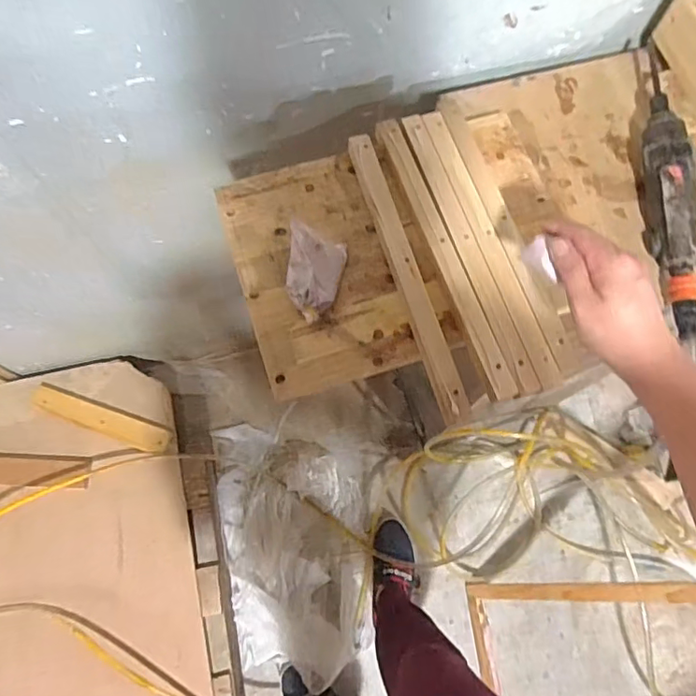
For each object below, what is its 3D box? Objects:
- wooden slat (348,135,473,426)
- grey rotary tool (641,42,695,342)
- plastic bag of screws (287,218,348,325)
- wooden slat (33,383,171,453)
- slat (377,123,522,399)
[{"bbox_3d":[0.055,-0.073,0.516,0.025,0.025,0.302,-15,72,-5],"label":"wooden slat"},{"bbox_3d":[0.330,-0.180,0.558,0.047,0.057,0.348,3,71,1],"label":"grey rotary tool"},{"bbox_3d":[-0.033,-0.068,0.504,0.051,0.044,0.090,9,71,3],"label":"plastic bag of screws"},{"bbox_3d":[-0.542,0.151,1.167,0.326,0.023,0.058,19,72,6],"label":"wooden slat"},{"bbox_3d":[0.090,-0.096,0.519,0.024,0.015,0.307,-18,72,-6],"label":"slat"}]

